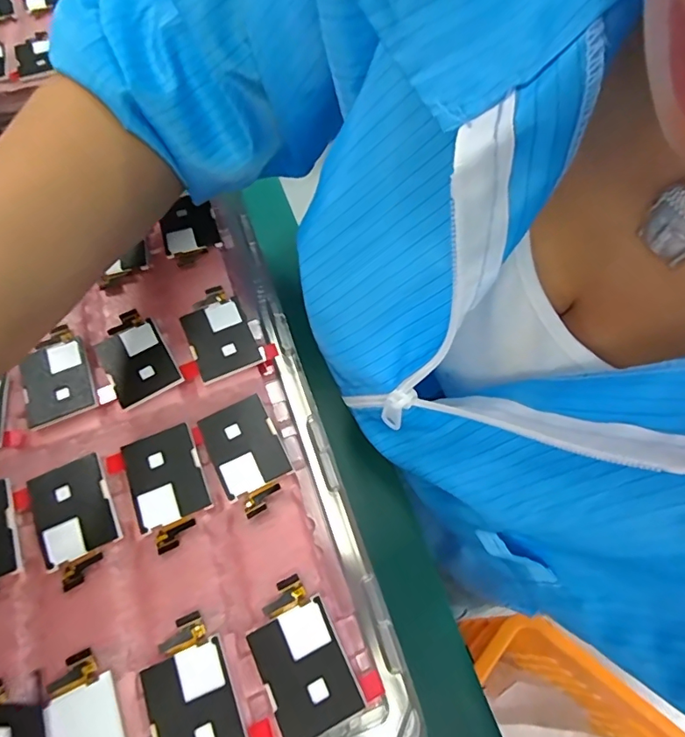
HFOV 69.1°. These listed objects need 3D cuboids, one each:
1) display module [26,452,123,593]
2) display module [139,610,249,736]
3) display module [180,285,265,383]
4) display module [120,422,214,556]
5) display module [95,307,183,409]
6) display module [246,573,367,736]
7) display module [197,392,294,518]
[{"bbox_3d":[-0.128,0.073,0.238,0.036,0.009,0.055,-25,65,-11],"label":"display module"},{"bbox_3d":[-0.062,0.135,0.205,0.034,0.006,0.057,-22,65,-9],"label":"display module"},{"bbox_3d":[-0.071,-0.021,0.285,0.035,0.007,0.056,-24,65,-10],"label":"display module"},{"bbox_3d":[-0.086,0.058,0.246,0.035,0.006,0.056,-23,65,-10],"label":"display module"},{"bbox_3d":[-0.116,-0.006,0.279,0.034,0.007,0.056,-30,66,-13],"label":"display module"},{"bbox_3d":[-0.018,0.122,0.211,0.034,0.005,0.057,-25,65,-11],"label":"display module"},{"bbox_3d":[-0.048,0.044,0.252,0.034,0.007,0.056,-27,65,-12],"label":"display module"}]

